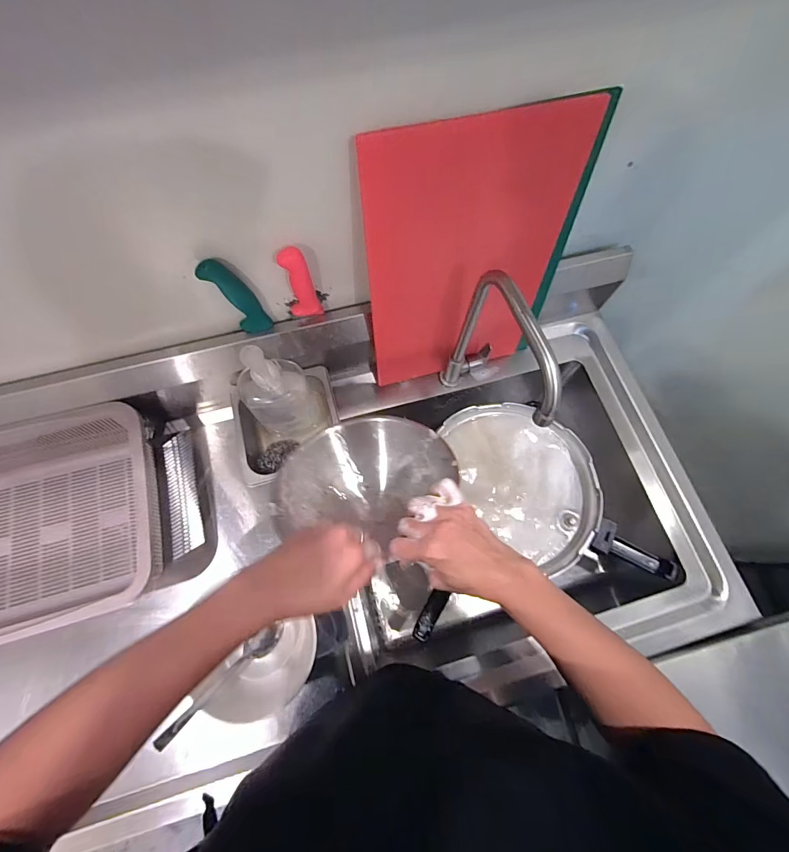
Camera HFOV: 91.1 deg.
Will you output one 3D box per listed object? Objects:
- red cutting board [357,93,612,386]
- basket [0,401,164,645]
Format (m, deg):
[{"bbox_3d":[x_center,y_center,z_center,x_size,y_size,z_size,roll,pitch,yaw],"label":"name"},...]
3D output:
[{"bbox_3d":[0.096,-0.204,0.534,0.261,0.377,0.016,-13,60,-6],"label":"red cutting board"},{"bbox_3d":[-0.522,0.157,0.564,0.369,0.135,0.266,-15,72,-6],"label":"basket"}]

